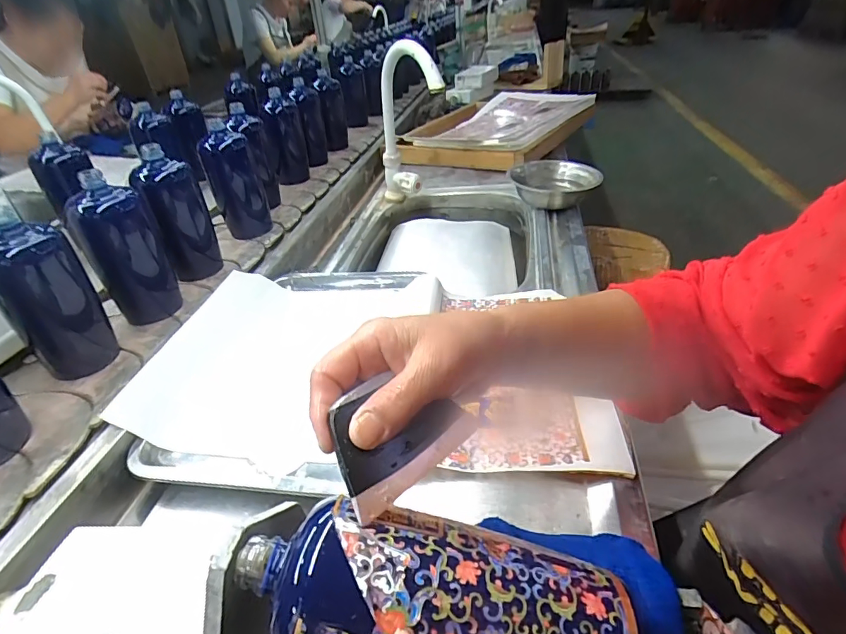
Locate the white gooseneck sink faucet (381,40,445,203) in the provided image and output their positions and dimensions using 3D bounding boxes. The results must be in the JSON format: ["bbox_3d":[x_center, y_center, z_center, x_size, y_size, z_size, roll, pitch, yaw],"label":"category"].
[{"bbox_3d":[-0.039,-0.355,0.844,0.055,0.331,0.134,-23,66,-25],"label":"white gooseneck sink faucet"}]

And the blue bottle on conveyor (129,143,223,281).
[{"bbox_3d":[-0.366,-0.149,0.677,0.074,0.172,0.062,-8,34,-9],"label":"blue bottle on conveyor"}]

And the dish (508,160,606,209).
[{"bbox_3d":[0.242,-0.243,0.847,0.162,0.047,0.160,2,34,7],"label":"dish"}]

